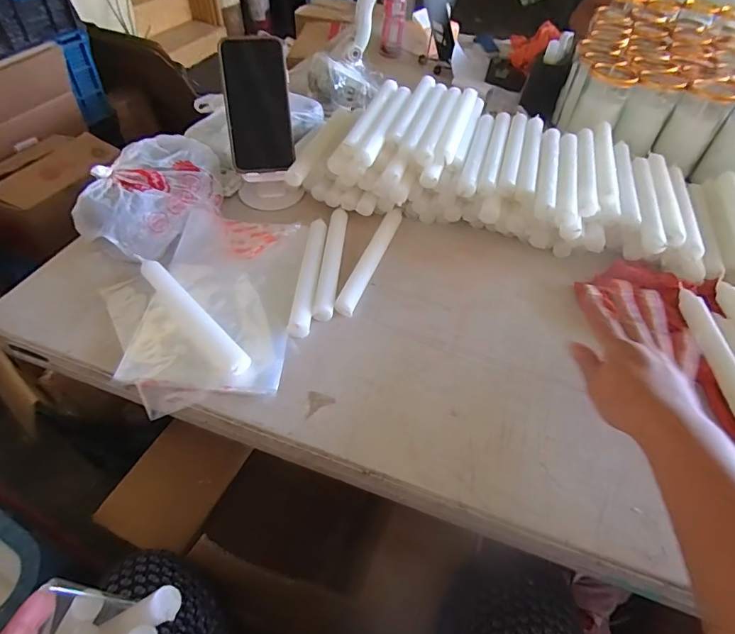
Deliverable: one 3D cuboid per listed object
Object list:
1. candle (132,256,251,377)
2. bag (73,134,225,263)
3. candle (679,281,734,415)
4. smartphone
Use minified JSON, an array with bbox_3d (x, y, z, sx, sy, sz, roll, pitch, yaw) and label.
[{"bbox_3d":[-0.189,-0.007,0.457,0.024,0.017,0.193,-35,59,-28],"label":"candle"},{"bbox_3d":[-0.266,-0.156,0.544,0.106,0.069,0.180,18,51,12],"label":"bag"},{"bbox_3d":[0.356,0.049,0.428,0.024,0.024,0.196,5,49,1],"label":"candle"},{"bbox_3d":[-0.139,-0.266,0.546,0.076,0.160,0.009,-6,6,-5],"label":"smartphone"}]

